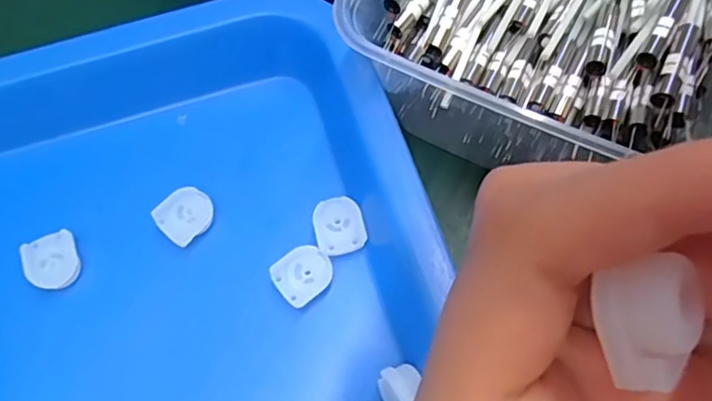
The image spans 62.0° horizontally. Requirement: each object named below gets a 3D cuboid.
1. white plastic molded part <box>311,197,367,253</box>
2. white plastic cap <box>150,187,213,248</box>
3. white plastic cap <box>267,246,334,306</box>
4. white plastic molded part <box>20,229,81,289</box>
[{"bbox_3d":[-0.006,0.008,0.200,0.016,0.004,0.018,-14,66,-3],"label":"white plastic molded part"},{"bbox_3d":[-0.058,0.005,0.204,0.018,0.005,0.016,-42,71,-14],"label":"white plastic cap"},{"bbox_3d":[-0.017,0.023,0.193,0.019,0.004,0.016,-39,70,-13],"label":"white plastic cap"},{"bbox_3d":[-0.103,0.021,0.200,0.016,0.006,0.019,-19,67,-6],"label":"white plastic molded part"}]

